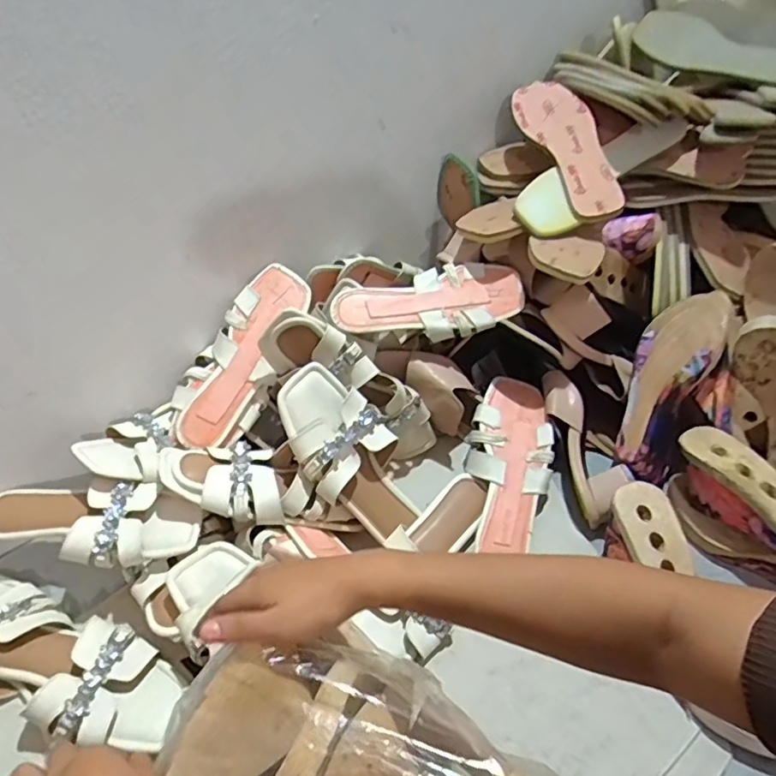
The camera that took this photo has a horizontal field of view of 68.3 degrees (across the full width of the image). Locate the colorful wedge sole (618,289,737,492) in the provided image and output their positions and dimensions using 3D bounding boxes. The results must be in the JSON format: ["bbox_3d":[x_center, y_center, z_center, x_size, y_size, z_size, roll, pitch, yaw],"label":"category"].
[{"bbox_3d":[0.327,-0.003,0.668,0.086,0.079,0.230,21,91,23],"label":"colorful wedge sole"}]

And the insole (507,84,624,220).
[{"bbox_3d":[0.226,-0.305,0.711,0.074,0.015,0.239,-23,65,7],"label":"insole"}]

